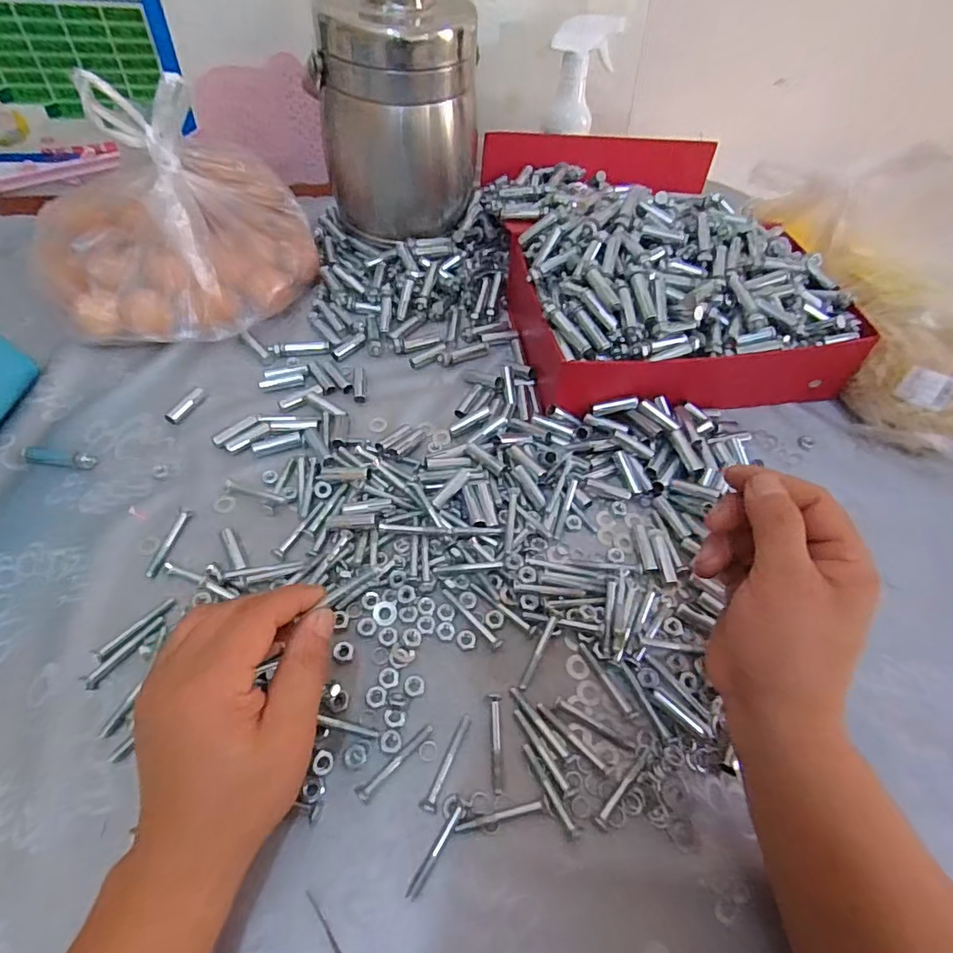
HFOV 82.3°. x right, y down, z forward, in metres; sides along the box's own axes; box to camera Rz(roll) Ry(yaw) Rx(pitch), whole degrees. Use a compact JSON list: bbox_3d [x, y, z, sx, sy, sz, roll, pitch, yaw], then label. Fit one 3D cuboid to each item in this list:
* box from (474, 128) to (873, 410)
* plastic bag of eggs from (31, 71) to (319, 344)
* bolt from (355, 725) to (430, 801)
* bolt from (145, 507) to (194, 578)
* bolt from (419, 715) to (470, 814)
[{"bbox_3d":[0.178,-0.244,0.573,0.288,0.108,0.390,-6,56,-9],"label":"box"},{"bbox_3d":[-0.275,-0.228,0.489,0.241,0.165,0.153,-20,60,-18],"label":"plastic bag of eggs"},{"bbox_3d":[-0.048,0.169,0.325,0.009,0.008,0.055,40,61,21],"label":"bolt"},{"bbox_3d":[-0.227,0.048,0.404,0.009,0.004,0.058,10,55,2],"label":"bolt"},{"bbox_3d":[-0.017,0.171,0.328,0.009,0.005,0.057,22,57,10],"label":"bolt"}]

